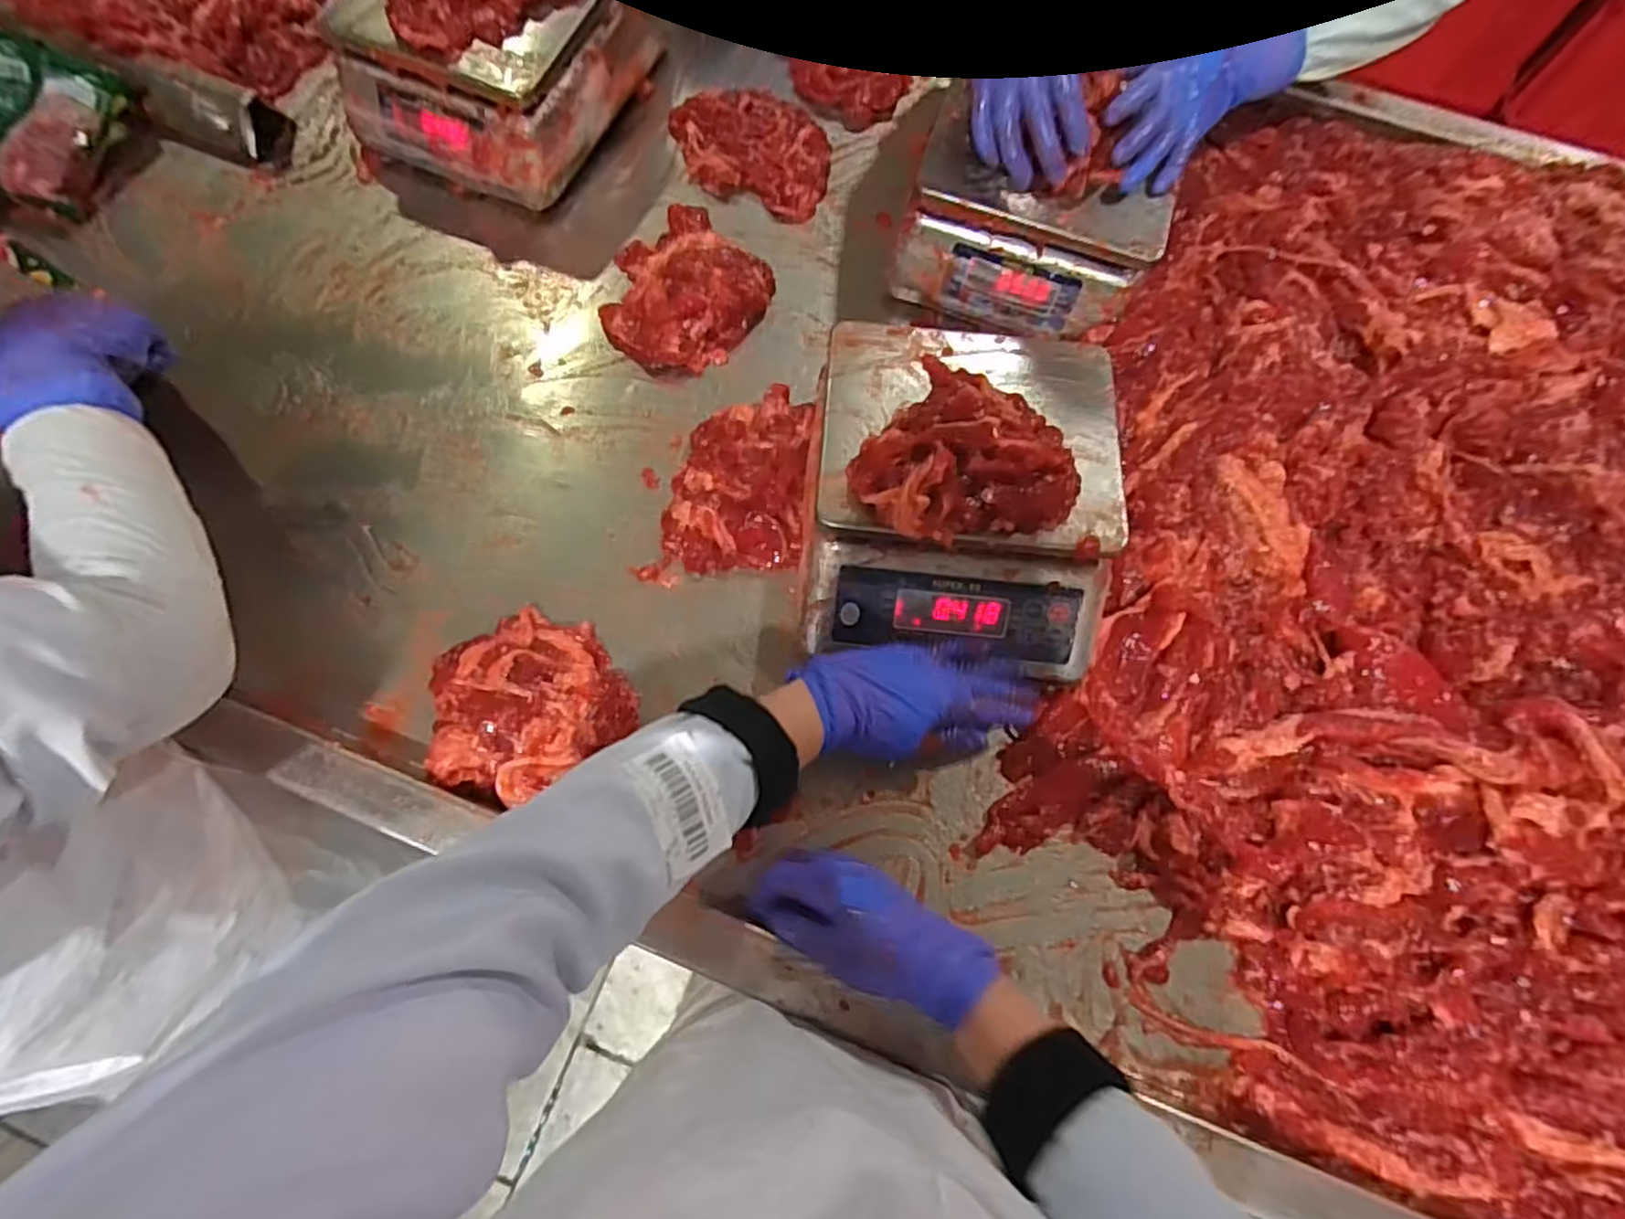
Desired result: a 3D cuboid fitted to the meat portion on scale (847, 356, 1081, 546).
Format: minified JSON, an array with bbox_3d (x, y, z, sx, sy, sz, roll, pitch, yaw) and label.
[{"bbox_3d":[0.111,-0.104,0.505,0.141,0.046,0.138,0,71,-1],"label":"meat portion on scale"}]

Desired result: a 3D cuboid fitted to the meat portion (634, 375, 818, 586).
[{"bbox_3d":[-0.057,-0.107,0.621,0.120,0.031,0.203,17,72,5],"label":"meat portion"}]

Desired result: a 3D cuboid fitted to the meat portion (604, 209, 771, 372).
[{"bbox_3d":[-0.127,-0.308,0.692,0.148,0.031,0.164,38,75,11],"label":"meat portion"}]

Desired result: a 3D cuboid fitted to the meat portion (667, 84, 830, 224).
[{"bbox_3d":[-0.068,-0.485,0.758,0.176,0.040,0.118,17,72,5],"label":"meat portion"}]

